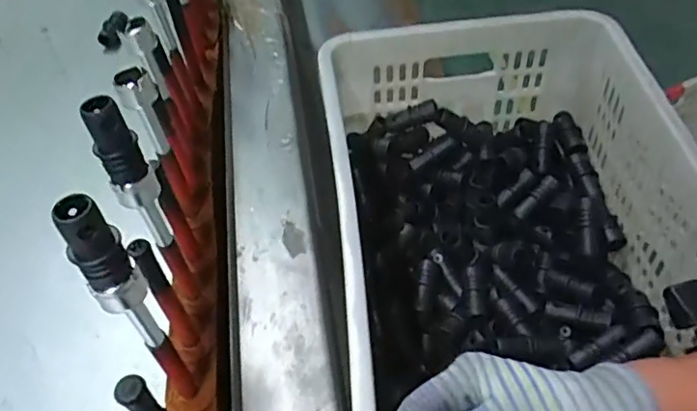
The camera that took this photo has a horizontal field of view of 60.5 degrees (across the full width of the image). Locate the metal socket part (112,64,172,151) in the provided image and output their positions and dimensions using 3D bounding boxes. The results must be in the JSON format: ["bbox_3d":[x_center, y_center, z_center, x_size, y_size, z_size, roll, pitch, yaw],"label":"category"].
[{"bbox_3d":[-0.196,-0.090,0.579,0.032,0.088,0.029,-22,50,-12],"label":"metal socket part"}]

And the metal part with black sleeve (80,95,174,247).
[{"bbox_3d":[-0.167,-0.020,0.469,0.029,0.144,0.026,-7,49,1],"label":"metal part with black sleeve"}]

